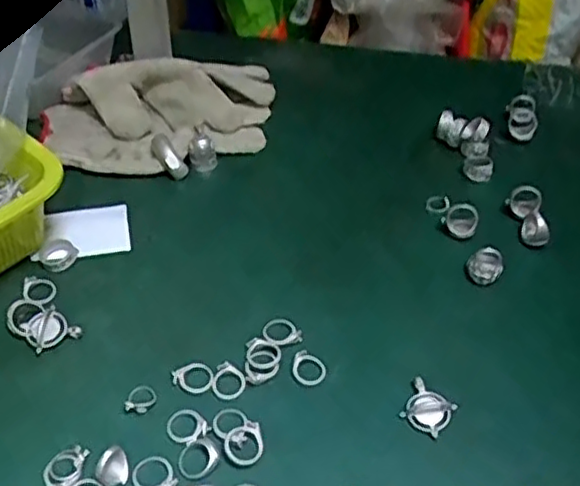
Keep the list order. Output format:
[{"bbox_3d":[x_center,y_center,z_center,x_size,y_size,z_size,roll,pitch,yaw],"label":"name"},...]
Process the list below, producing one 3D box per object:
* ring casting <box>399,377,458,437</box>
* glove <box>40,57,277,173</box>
[{"bbox_3d":[0.086,0.102,0.412,0.030,0.009,0.027,29,50,25],"label":"ring casting"},{"bbox_3d":[-0.113,-0.125,0.610,0.219,0.049,0.143,-15,47,-17],"label":"glove"}]

